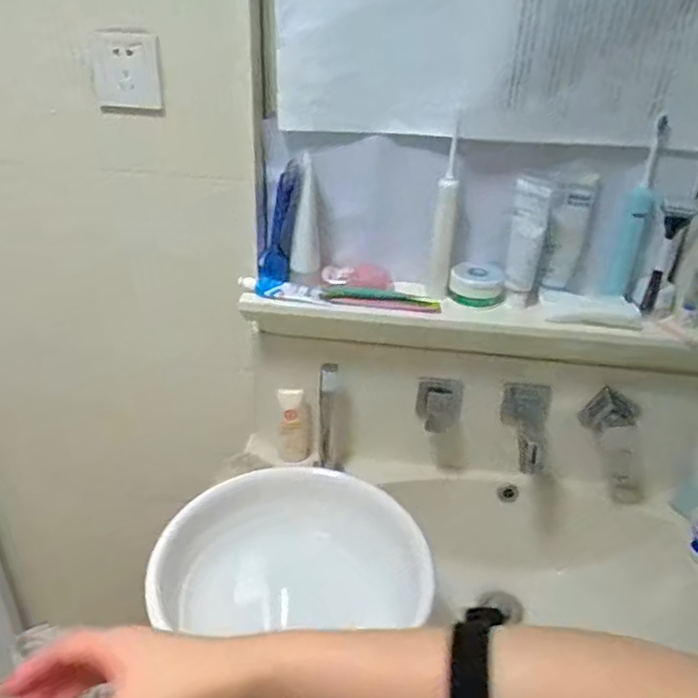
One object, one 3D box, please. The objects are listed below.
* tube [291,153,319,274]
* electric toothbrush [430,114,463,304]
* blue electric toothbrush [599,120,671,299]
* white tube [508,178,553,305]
[{"bbox_3d":[-0.054,-0.167,0.790,0.034,0.139,0.034,0,31,-5],"label":"tube"},{"bbox_3d":[0.119,-0.163,0.766,0.028,0.209,0.025,6,31,6],"label":"electric toothbrush"},{"bbox_3d":[0.339,-0.163,0.749,0.034,0.201,0.033,15,33,20],"label":"blue electric toothbrush"},{"bbox_3d":[0.214,-0.127,0.761,0.043,0.147,0.032,10,31,12],"label":"white tube"}]

